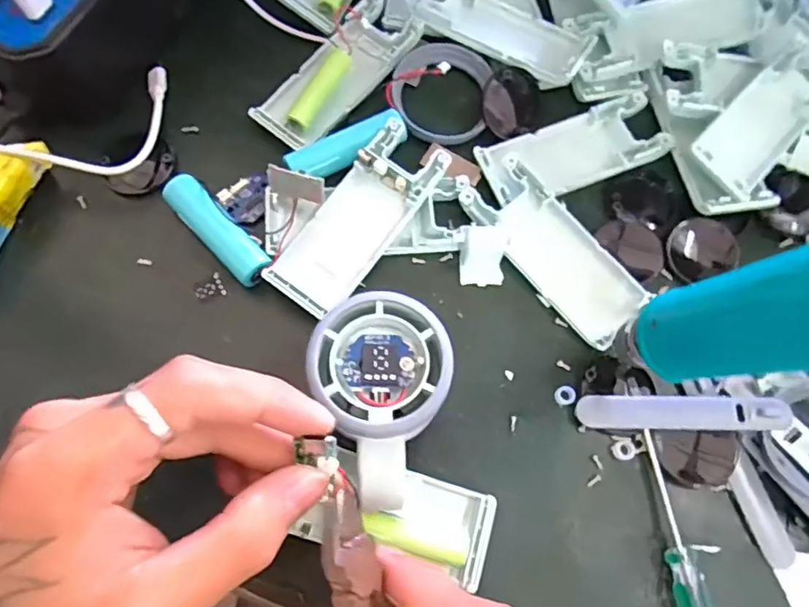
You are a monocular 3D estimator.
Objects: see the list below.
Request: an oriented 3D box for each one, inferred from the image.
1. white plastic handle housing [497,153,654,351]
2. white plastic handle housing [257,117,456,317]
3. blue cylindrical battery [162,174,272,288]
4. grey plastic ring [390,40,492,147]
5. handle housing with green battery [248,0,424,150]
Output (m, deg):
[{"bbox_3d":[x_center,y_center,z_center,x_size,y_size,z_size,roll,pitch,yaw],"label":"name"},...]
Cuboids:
[{"bbox_3d":[0.077,-0.026,0.289,0.038,0.014,0.099,-37,77,-11],"label":"white plastic handle housing"},{"bbox_3d":[-0.023,-0.042,0.286,0.038,0.025,0.102,36,76,10],"label":"white plastic handle housing"},{"bbox_3d":[-0.094,-0.036,0.287,0.020,0.017,0.068,-43,78,-12],"label":"blue cylindrical battery"},{"bbox_3d":[0.020,-0.119,0.317,0.052,0.011,0.061,7,73,2],"label":"grey plastic ring"},{"bbox_3d":[-0.037,-0.128,0.318,0.040,0.016,0.101,39,77,11],"label":"handle housing with green battery"}]

